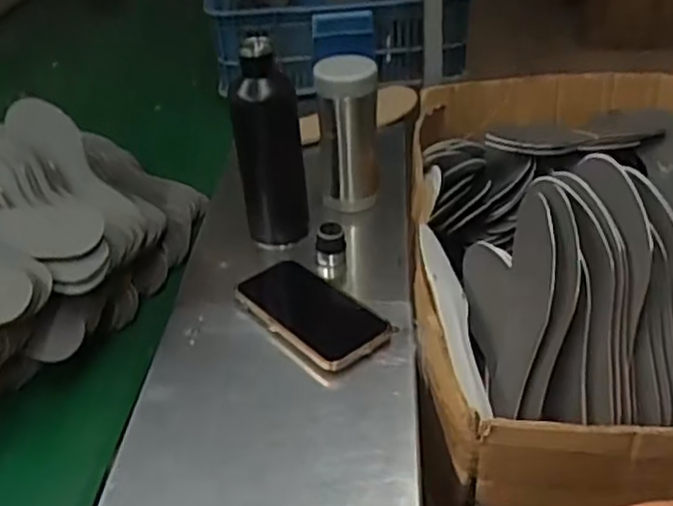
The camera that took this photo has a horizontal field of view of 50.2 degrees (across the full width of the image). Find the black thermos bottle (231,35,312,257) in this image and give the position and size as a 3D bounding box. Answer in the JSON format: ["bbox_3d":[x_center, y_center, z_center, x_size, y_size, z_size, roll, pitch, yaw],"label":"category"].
[{"bbox_3d":[-0.073,-0.115,0.781,0.067,0.221,0.063,0,36,8],"label":"black thermos bottle"}]

